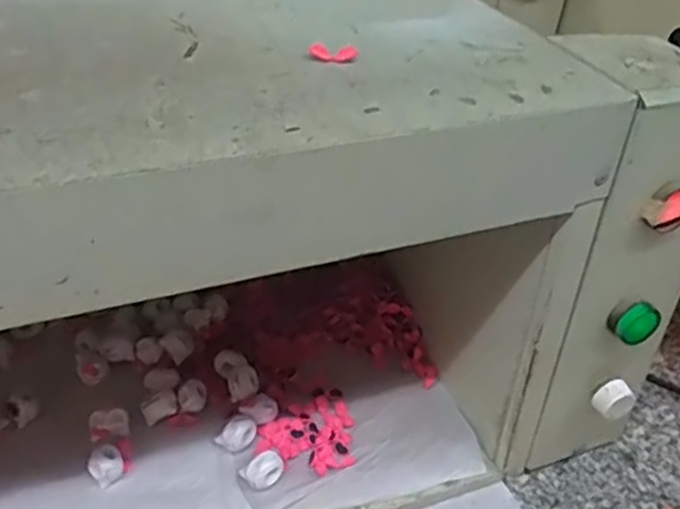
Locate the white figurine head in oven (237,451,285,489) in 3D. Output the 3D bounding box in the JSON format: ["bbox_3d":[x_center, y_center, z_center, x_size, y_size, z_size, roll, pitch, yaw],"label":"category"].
[{"bbox_3d":[-0.050,0.141,0.465,0.024,0.014,0.021,-23,44,-32],"label":"white figurine head in oven"}]

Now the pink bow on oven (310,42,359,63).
[{"bbox_3d":[-0.003,-0.098,0.346,0.024,0.008,0.008,-3,37,-11],"label":"pink bow on oven"}]

